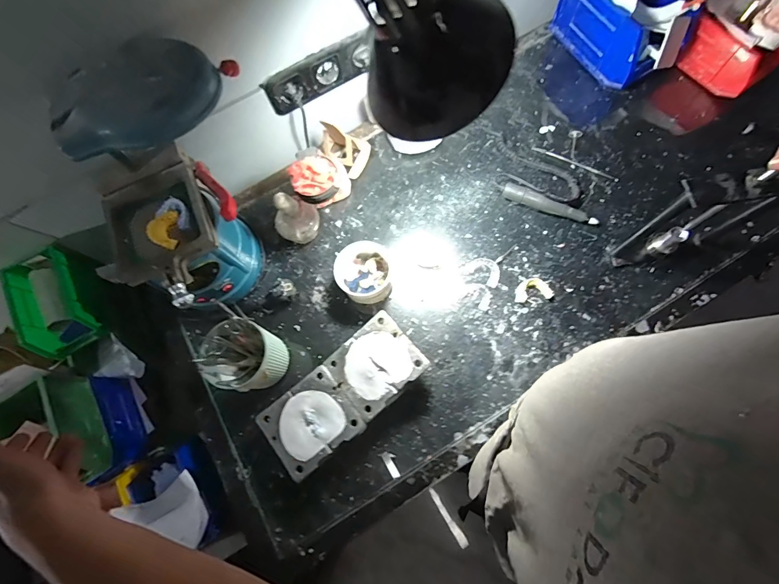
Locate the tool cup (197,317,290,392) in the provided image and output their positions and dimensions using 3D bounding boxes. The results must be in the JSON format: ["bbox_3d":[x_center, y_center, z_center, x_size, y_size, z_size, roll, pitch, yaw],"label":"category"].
[{"bbox_3d":[-0.213,0.100,0.561,0.100,0.102,0.095,-1,73,4],"label":"tool cup"}]

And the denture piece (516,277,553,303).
[{"bbox_3d":[0.242,-0.004,0.615,0.063,0.007,0.038,-8,73,2],"label":"denture piece"}]

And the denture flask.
[{"bbox_3d":[-0.071,0.156,0.568,0.256,0.053,0.113,-40,75,-8],"label":"denture flask"}]

